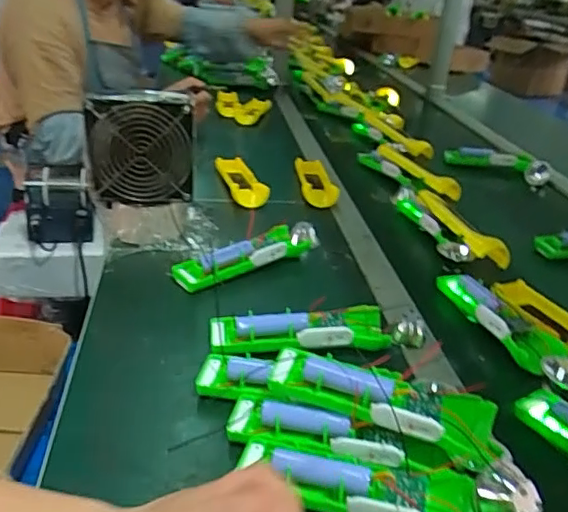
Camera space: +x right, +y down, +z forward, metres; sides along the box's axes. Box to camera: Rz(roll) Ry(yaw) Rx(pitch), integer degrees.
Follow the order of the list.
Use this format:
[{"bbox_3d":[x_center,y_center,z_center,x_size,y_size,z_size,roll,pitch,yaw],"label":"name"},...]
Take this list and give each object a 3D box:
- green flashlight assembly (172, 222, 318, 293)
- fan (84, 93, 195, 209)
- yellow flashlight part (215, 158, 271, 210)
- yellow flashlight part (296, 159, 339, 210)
[{"bbox_3d":[-0.031,-0.003,0.672,0.201,0.043,0.046,-17,36,-35],"label":"green flashlight assembly"},{"bbox_3d":[-0.166,-0.122,0.669,0.120,0.121,0.035,-2,30,-13],"label":"fan"},{"bbox_3d":[-0.066,-0.116,0.887,0.049,0.025,0.148,-4,30,-16],"label":"yellow flashlight part"},{"bbox_3d":[0.047,-0.117,0.912,0.050,0.023,0.151,1,29,-8],"label":"yellow flashlight part"}]

